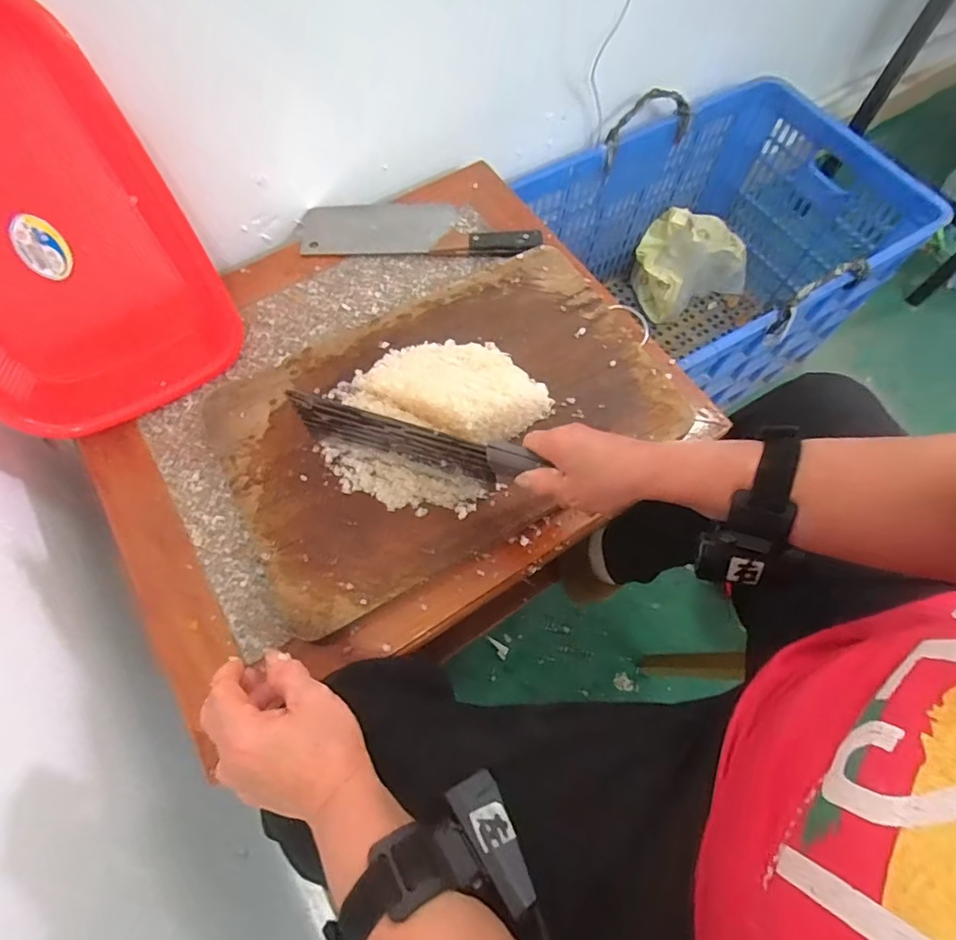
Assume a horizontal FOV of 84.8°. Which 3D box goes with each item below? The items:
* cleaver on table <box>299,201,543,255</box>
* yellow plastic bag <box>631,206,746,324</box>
[{"bbox_3d":[-0.079,-0.310,0.659,0.304,0.027,0.094,4,66,1],"label":"cleaver on table"},{"bbox_3d":[0.433,-0.435,1.094,0.223,0.160,0.164,-28,69,-12],"label":"yellow plastic bag"}]

